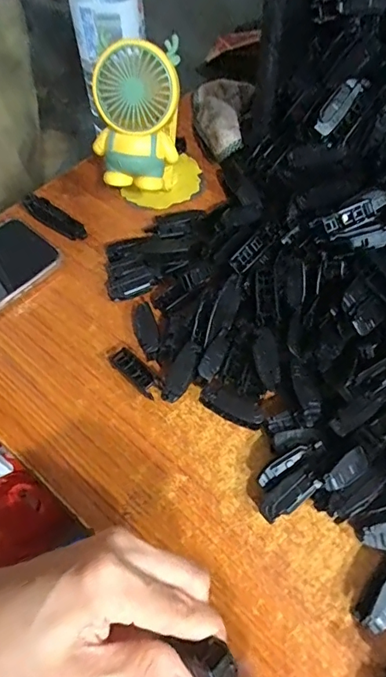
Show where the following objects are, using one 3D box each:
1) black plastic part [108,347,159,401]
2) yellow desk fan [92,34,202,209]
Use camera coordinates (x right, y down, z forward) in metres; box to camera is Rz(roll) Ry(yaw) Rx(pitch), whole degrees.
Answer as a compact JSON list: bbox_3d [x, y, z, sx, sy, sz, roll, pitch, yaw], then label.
[{"bbox_3d":[-0.045,0.026,0.351,0.045,0.012,0.016,38,65,22],"label":"black plastic part"},{"bbox_3d":[-0.040,-0.187,0.403,0.084,0.144,0.104,-2,57,0],"label":"yellow desk fan"}]

